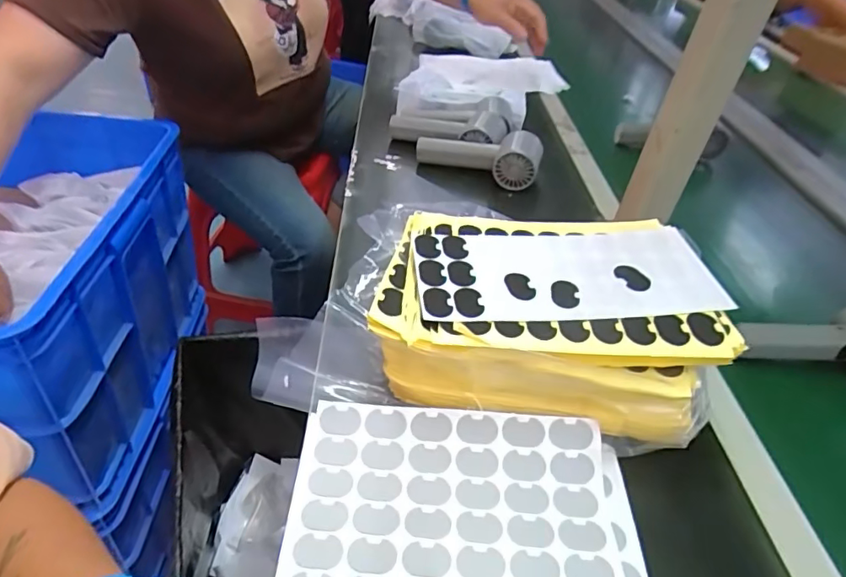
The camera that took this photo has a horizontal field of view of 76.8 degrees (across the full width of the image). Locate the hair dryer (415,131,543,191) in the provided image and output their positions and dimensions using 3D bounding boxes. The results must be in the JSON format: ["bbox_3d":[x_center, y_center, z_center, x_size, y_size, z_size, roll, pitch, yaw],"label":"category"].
[{"bbox_3d":[0.073,-0.174,0.690,0.160,0.059,0.057,22,41,14],"label":"hair dryer"}]

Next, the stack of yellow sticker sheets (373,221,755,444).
[{"bbox_3d":[0.090,0.019,0.420,0.241,0.096,0.168,12,40,2],"label":"stack of yellow sticker sheets"}]

